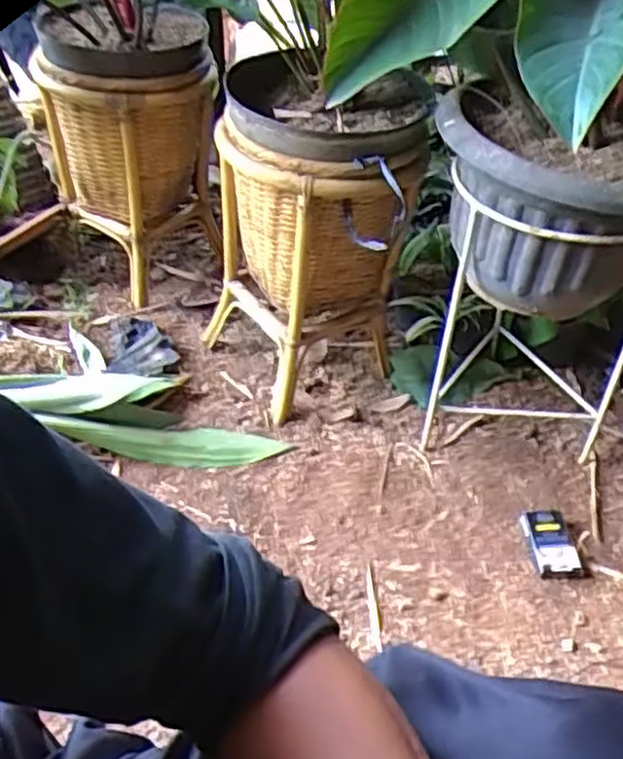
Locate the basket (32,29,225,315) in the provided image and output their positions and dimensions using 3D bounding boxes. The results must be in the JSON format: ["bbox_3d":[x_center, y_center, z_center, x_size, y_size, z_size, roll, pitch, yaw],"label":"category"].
[{"bbox_3d":[-0.286,-0.361,1.232,0.268,0.398,0.303,-11,43,-11],"label":"basket"}]

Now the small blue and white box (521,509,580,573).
[{"bbox_3d":[0.314,0.213,0.990,0.057,0.019,0.094,-4,42,-4],"label":"small blue and white box"}]

